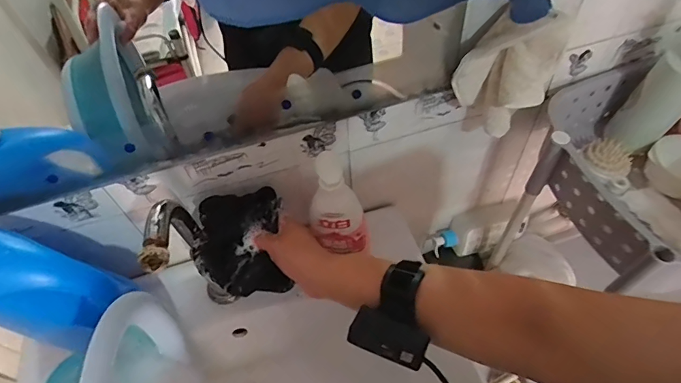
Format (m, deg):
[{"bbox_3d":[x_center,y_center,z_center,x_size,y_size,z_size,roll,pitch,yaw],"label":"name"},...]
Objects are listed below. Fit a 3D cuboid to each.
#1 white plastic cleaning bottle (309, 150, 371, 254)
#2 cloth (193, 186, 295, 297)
[{"bbox_3d":[-0.003,0.027,0.539,0.058,0.172,0.054,-26,56,-15],"label":"white plastic cleaning bottle"},{"bbox_3d":[-0.124,0.061,0.520,0.108,0.060,0.119,-8,54,-2],"label":"cloth"}]

